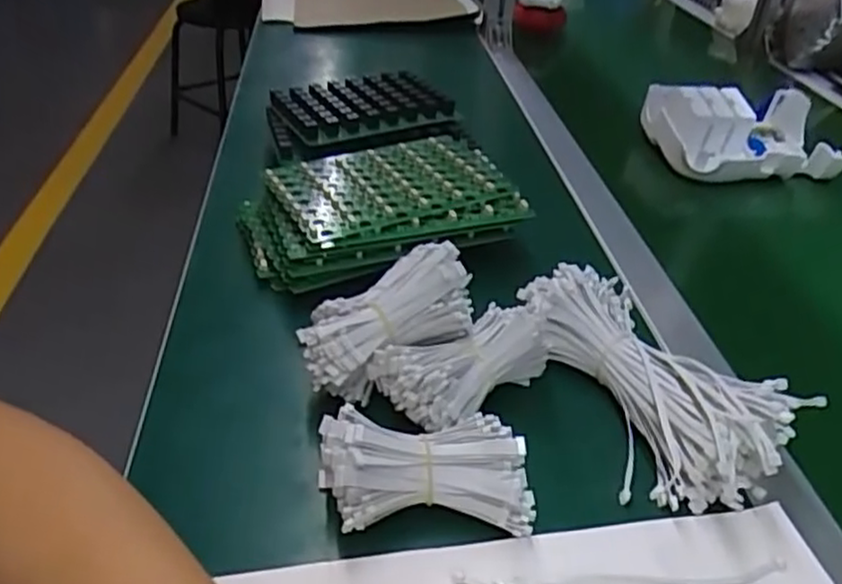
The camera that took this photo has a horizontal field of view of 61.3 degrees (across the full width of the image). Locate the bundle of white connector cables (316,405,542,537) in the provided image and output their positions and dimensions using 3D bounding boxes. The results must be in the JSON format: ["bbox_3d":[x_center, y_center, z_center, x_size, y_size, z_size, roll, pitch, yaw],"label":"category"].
[{"bbox_3d":[0.001,0.094,0.378,0.109,0.049,0.059,-3,36,-6],"label":"bundle of white connector cables"}]

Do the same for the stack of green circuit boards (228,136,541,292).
[{"bbox_3d":[-0.036,-0.070,0.598,0.218,0.048,0.149,-13,38,-19],"label":"stack of green circuit boards"}]

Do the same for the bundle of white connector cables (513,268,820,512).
[{"bbox_3d":[0.143,0.050,0.445,0.109,0.054,0.184,-11,37,-16],"label":"bundle of white connector cables"}]

